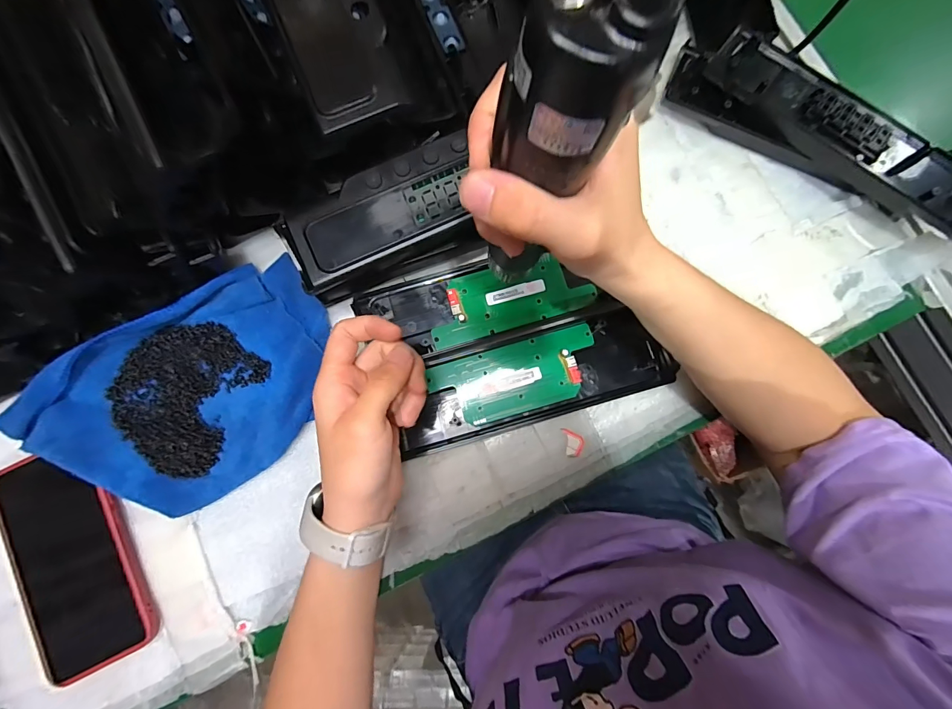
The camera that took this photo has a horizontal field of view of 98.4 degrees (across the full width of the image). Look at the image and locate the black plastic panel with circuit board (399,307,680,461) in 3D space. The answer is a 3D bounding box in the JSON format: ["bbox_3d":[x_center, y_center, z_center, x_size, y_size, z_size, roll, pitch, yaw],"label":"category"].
[{"bbox_3d":[0.044,0.020,0.330,0.214,0.016,0.069,-18,78,-2],"label":"black plastic panel with circuit board"}]

